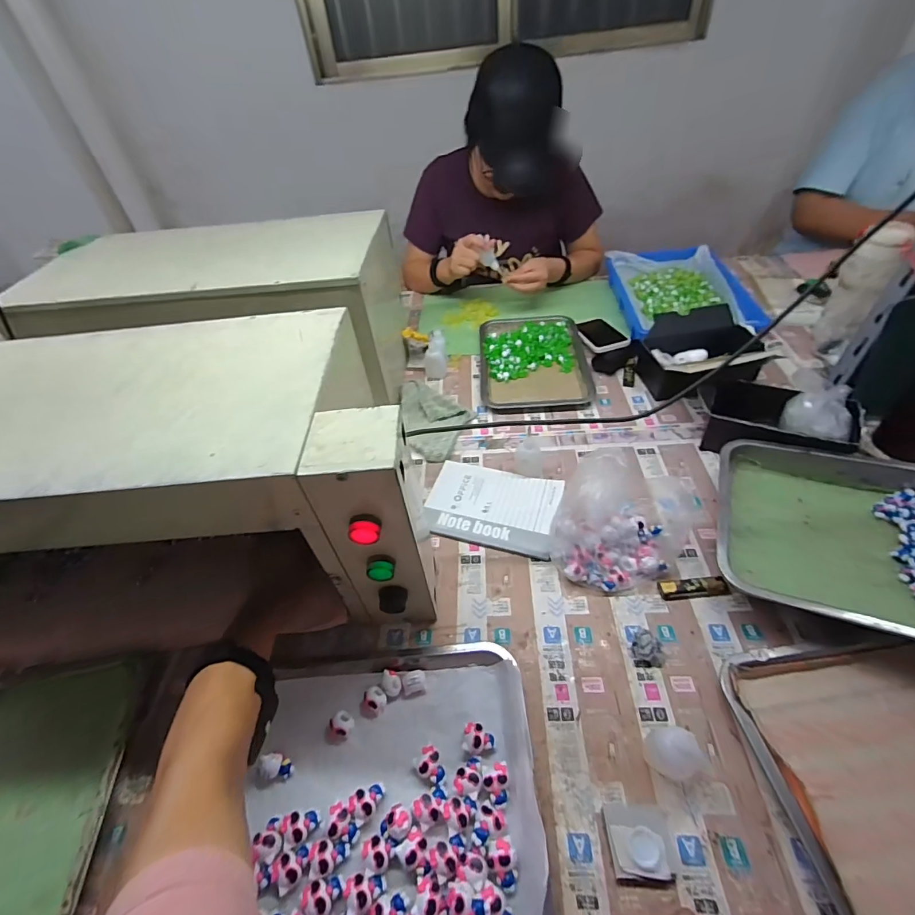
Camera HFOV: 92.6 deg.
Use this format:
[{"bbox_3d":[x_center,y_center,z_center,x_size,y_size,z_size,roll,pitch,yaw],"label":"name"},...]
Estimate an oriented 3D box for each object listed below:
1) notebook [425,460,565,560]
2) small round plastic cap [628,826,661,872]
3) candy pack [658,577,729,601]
[{"bbox_3d":[0.053,0.072,0.660,0.189,0.015,0.137,9,48,16],"label":"notebook"},{"bbox_3d":[0.161,0.337,0.378,0.024,0.007,0.028,-1,46,6],"label":"small round plastic cap"},{"bbox_3d":[0.288,0.159,0.534,0.077,0.014,0.023,-6,46,1],"label":"candy pack"}]

